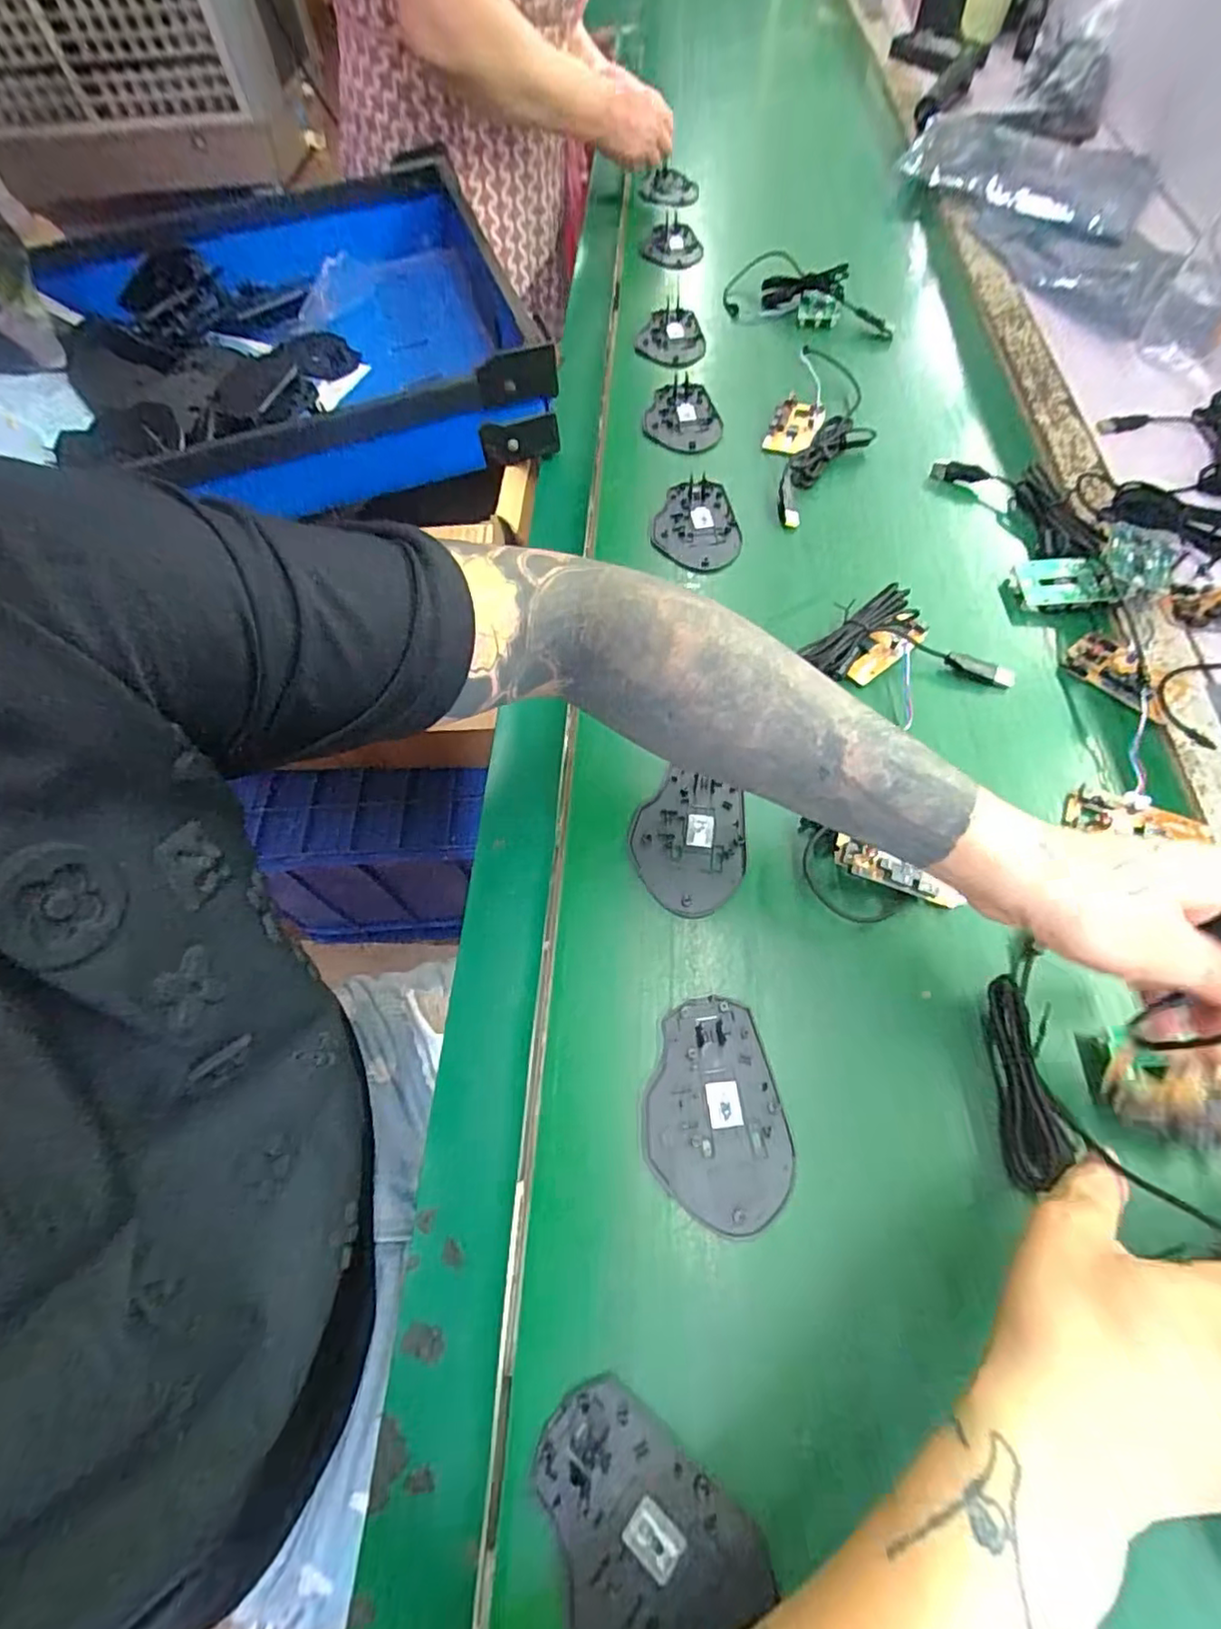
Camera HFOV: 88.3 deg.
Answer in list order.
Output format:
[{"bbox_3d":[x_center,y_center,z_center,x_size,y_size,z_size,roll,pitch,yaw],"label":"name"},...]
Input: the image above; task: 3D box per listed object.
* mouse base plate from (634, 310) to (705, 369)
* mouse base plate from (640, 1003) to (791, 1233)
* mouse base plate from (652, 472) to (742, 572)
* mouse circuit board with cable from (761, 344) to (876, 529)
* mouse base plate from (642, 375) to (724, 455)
[{"bbox_3d":[0.072,-0.532,0.703,0.074,0.008,0.109,18,64,11],"label":"mouse base plate"},{"bbox_3d":[0.054,0.154,0.331,0.071,0.004,0.106,-4,62,0],"label":"mouse base plate"},{"bbox_3d":[0.072,-0.251,0.550,0.072,0.007,0.108,-6,62,-2],"label":"mouse base plate"},{"bbox_3d":[0.199,-0.368,0.595,0.091,0.025,0.266,20,64,12],"label":"mouse circuit board with cable"},{"bbox_3d":[0.068,-0.397,0.629,0.073,0.009,0.112,-10,62,-4],"label":"mouse base plate"}]

